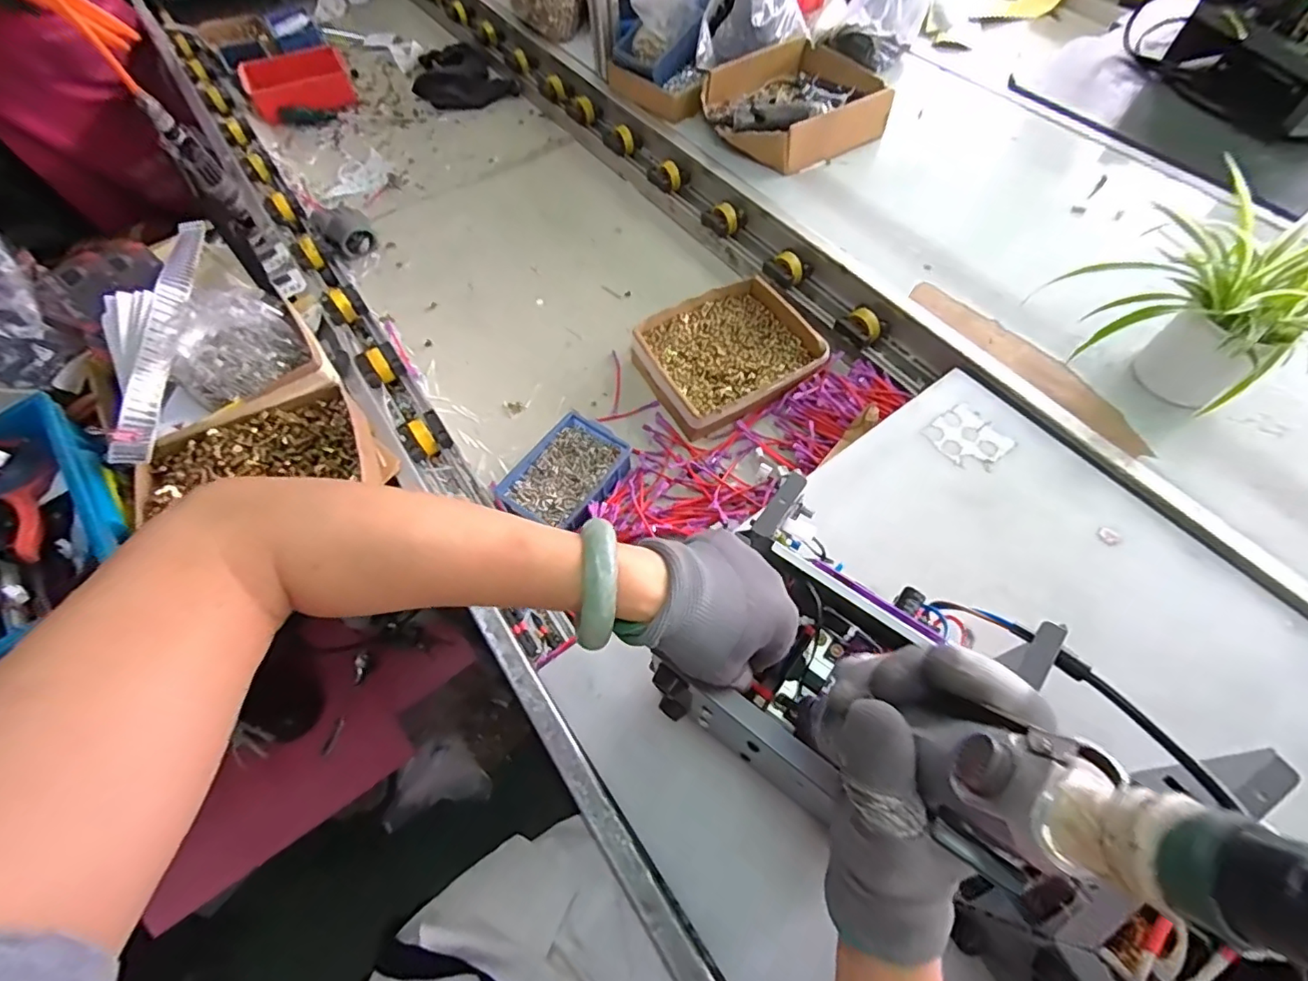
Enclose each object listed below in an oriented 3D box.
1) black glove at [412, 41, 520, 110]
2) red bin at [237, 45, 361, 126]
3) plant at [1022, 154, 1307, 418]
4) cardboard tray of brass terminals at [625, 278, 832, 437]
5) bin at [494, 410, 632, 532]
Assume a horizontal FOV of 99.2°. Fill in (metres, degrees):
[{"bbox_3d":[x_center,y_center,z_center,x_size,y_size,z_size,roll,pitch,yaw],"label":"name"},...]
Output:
[{"bbox_3d":[-0.419,-0.876,1.187,0.173,0.051,0.262,-37,65,-17],"label":"black glove"},{"bbox_3d":[-0.738,-0.856,1.171,0.216,0.070,0.168,-32,64,-15],"label":"red bin"},{"bbox_3d":[0.577,-0.193,0.578,0.219,0.180,0.182,-3,60,1],"label":"plant"},{"bbox_3d":[0.098,-0.192,0.767,0.227,0.041,0.204,-26,63,-11],"label":"cardboard tray of brass terminals"},{"bbox_3d":[-0.102,-0.013,0.675,0.106,0.050,0.151,31,66,18],"label":"bin"}]

